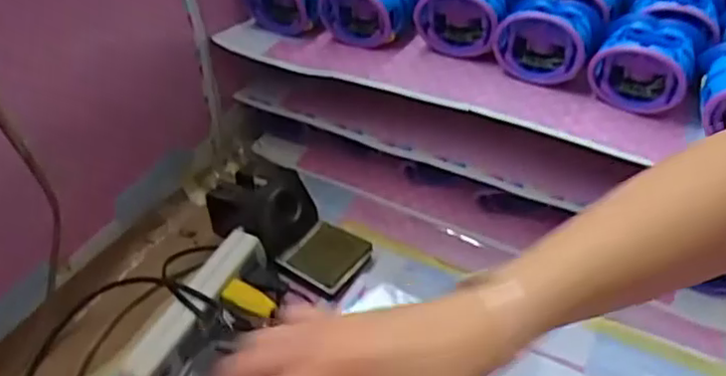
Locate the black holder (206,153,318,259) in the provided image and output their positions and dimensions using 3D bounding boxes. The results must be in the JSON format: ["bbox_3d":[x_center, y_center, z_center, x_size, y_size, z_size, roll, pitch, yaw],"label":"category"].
[{"bbox_3d":[-0.098,0.018,0.695,0.092,0.060,0.085,-2,42,2],"label":"black holder"}]

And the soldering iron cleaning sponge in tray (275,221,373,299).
[{"bbox_3d":[-0.035,0.071,0.674,0.072,0.026,0.073,24,49,27],"label":"soldering iron cleaning sponge in tray"}]

